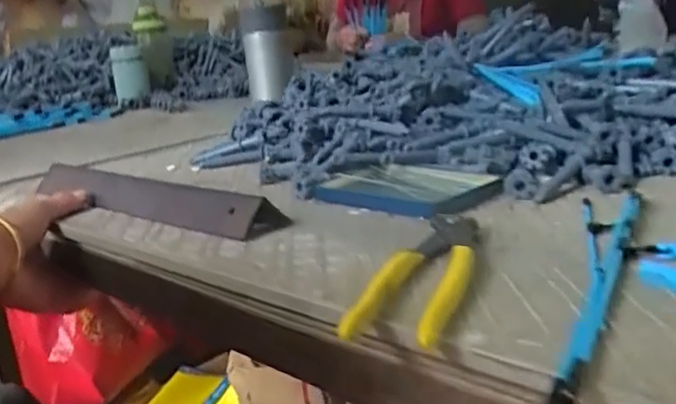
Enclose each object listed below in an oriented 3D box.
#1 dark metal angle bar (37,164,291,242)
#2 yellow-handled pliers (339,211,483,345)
[{"bbox_3d":[-0.167,-0.008,0.569,0.297,0.028,0.045,11,23,39],"label":"dark metal angle bar"},{"bbox_3d":[0.051,0.036,0.380,0.048,0.017,0.137,3,19,28],"label":"yellow-handled pliers"}]

